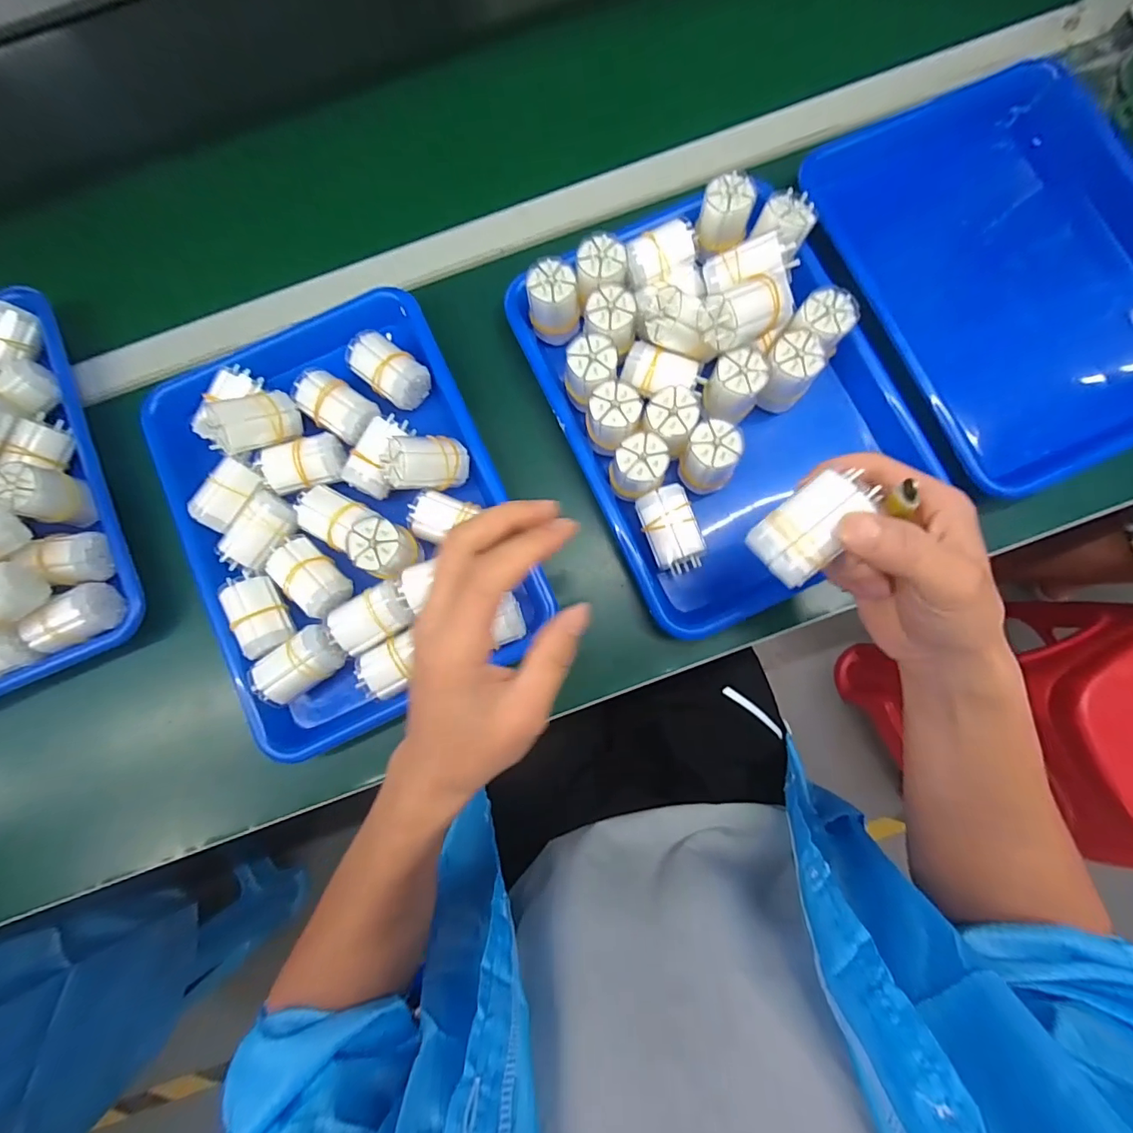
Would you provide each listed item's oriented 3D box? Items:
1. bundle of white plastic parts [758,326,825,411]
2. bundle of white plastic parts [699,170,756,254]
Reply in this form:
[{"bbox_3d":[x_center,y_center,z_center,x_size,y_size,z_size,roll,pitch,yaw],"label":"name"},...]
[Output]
[{"bbox_3d":[0.169,-0.147,0.384,0.035,0.051,0.043,31,84,7],"label":"bundle of white plastic parts"},{"bbox_3d":[0.126,-0.280,0.395,0.037,0.035,0.038,7,82,4],"label":"bundle of white plastic parts"}]

